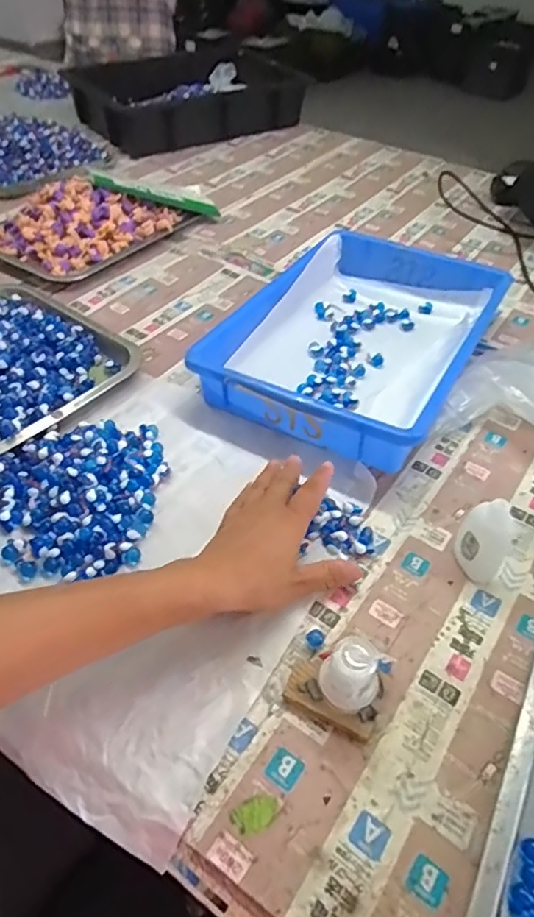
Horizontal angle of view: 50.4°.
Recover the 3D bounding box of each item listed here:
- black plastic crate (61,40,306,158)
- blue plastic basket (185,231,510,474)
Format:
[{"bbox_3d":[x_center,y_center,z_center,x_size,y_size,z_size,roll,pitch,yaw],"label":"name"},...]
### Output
[{"bbox_3d":[-0.167,-0.765,1.212,0.436,0.101,0.333,-26,55,-24],"label":"black plastic crate"},{"bbox_3d":[0.110,-0.151,0.652,0.245,0.066,0.374,25,52,17],"label":"blue plastic basket"}]

